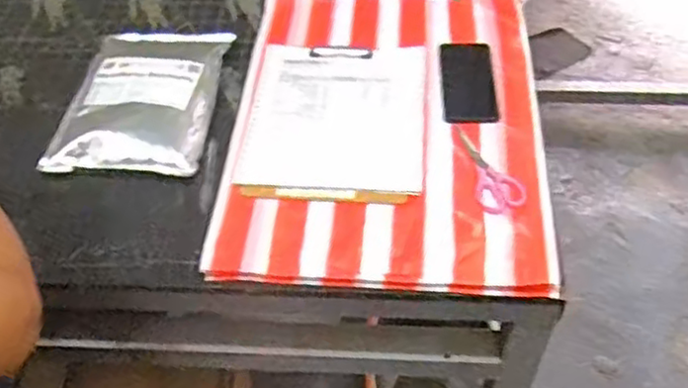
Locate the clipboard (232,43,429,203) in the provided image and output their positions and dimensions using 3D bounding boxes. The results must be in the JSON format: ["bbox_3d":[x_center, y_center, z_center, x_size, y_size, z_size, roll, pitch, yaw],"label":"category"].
[{"bbox_3d":[-0.010,-0.108,0.967,0.241,0.019,0.298,4,49,5],"label":"clipboard"}]

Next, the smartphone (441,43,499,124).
[{"bbox_3d":[0.179,-0.163,1.001,0.074,0.009,0.171,2,49,2],"label":"smartphone"}]

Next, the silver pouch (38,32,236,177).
[{"bbox_3d":[-0.283,-0.145,0.992,0.197,0.035,0.300,3,49,4],"label":"silver pouch"}]

